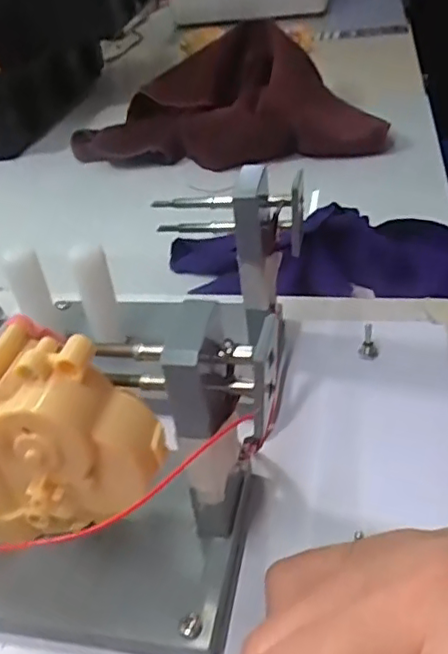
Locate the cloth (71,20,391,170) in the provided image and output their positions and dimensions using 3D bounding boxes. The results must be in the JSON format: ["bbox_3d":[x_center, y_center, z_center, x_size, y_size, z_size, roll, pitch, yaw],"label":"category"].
[{"bbox_3d":[0.019,-0.274,0.712,0.338,0.099,0.192,6,38,18],"label":"cloth"}]

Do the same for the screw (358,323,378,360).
[{"bbox_3d":[0.064,0.007,0.266,0.008,0.014,0.008,4,37,14],"label":"screw"}]

